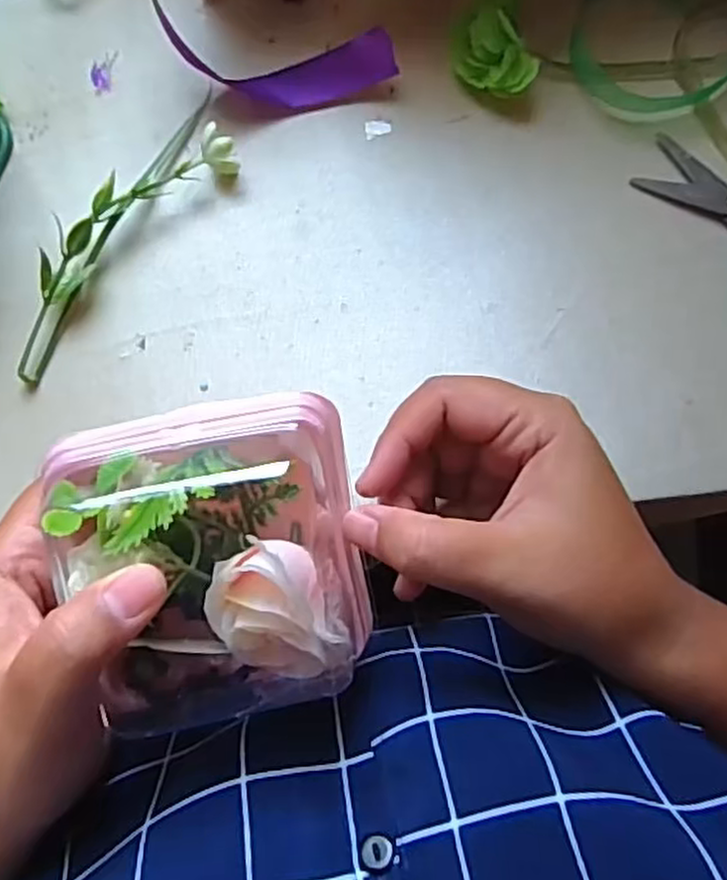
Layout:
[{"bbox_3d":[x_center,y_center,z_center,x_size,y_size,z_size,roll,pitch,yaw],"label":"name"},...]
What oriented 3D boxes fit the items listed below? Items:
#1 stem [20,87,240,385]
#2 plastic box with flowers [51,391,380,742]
[{"bbox_3d":[-0.106,-0.088,0.307,0.035,0.021,0.139,42,87,3],"label":"stem"},{"bbox_3d":[-0.044,0.038,0.220,0.084,0.047,0.096,-9,86,0],"label":"plastic box with flowers"}]

